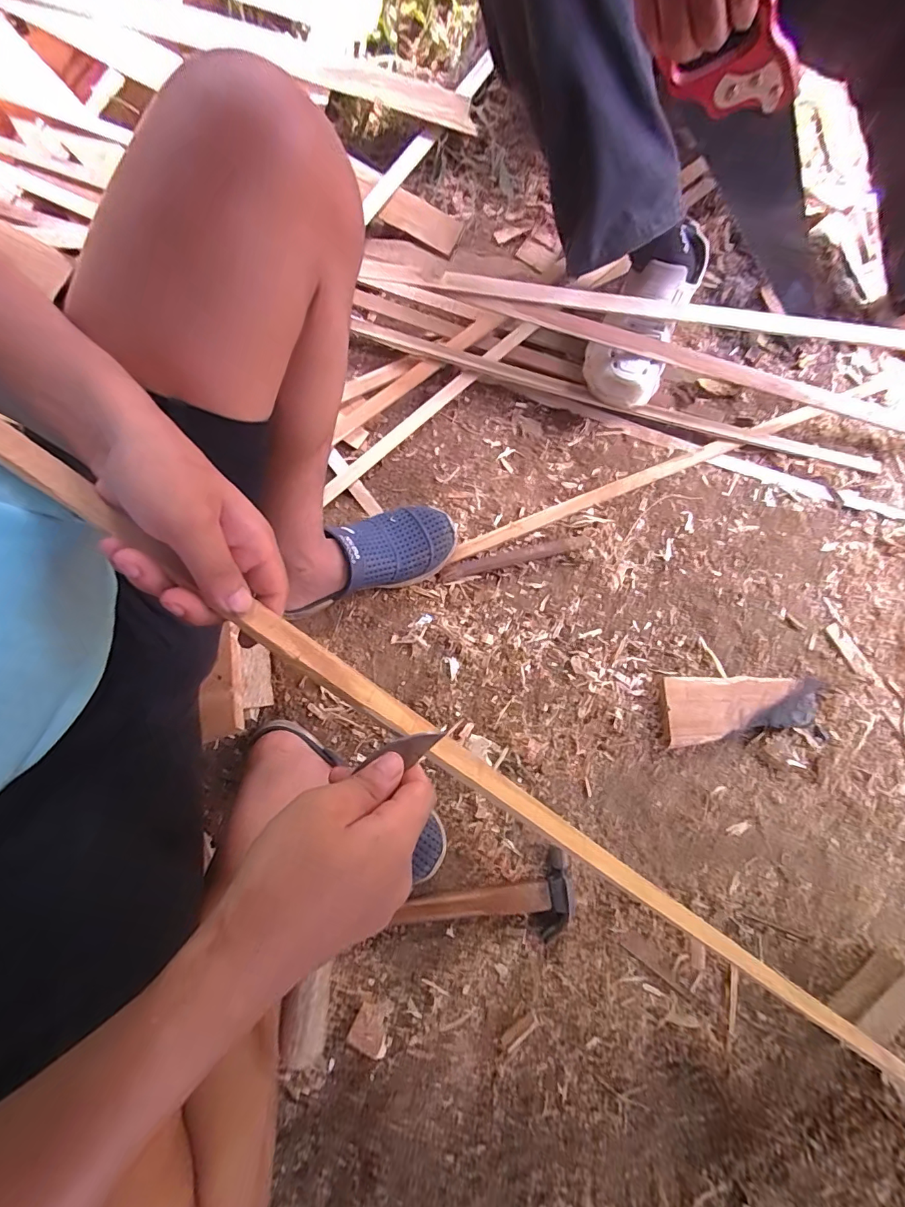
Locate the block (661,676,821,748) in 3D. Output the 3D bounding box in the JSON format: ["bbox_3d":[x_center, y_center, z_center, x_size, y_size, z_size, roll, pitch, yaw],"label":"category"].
[{"bbox_3d":[0.367,0.133,0.573,0.194,0.021,0.081,-3,77,-1],"label":"block"}]

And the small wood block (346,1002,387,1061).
[{"bbox_3d":[-0.089,0.468,0.496,0.043,0.018,0.040,23,78,5],"label":"small wood block"}]

